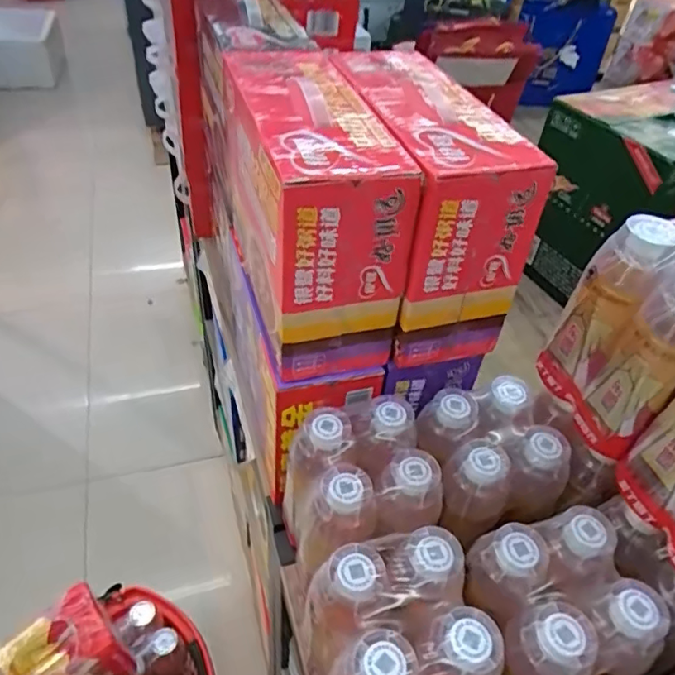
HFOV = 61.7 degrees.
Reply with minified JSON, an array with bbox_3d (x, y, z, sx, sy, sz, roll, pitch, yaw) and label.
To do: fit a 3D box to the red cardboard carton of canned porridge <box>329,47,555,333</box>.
[{"bbox_3d":[0.079,-0.164,0.556,0.129,0.170,0.252,-7,45,-13],"label":"red cardboard carton of canned porridge"}]

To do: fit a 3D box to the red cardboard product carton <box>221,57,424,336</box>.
[{"bbox_3d":[-0.033,-0.154,0.547,0.107,0.161,0.280,-8,45,-14],"label":"red cardboard product carton"}]

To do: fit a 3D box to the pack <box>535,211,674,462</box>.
[{"bbox_3d":[0.289,-0.005,0.498,0.119,0.190,0.123,-8,45,-14],"label":"pack"}]

